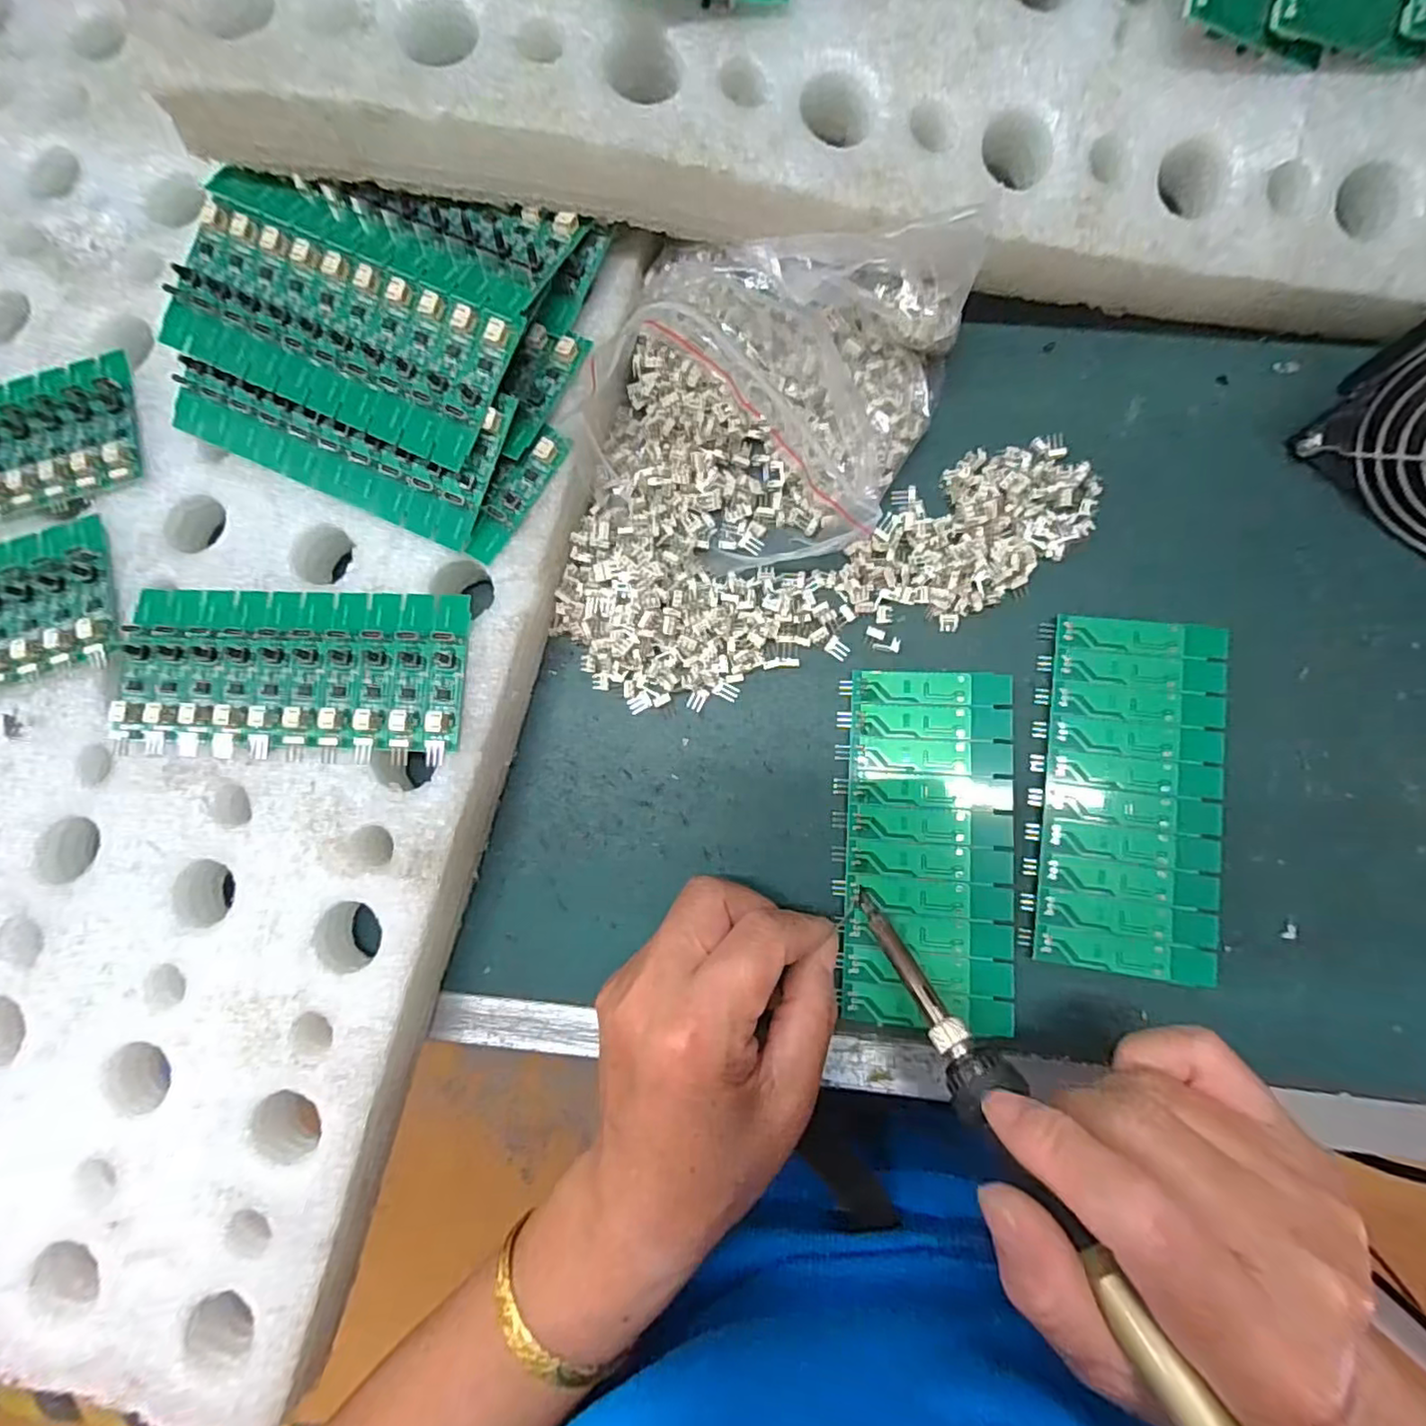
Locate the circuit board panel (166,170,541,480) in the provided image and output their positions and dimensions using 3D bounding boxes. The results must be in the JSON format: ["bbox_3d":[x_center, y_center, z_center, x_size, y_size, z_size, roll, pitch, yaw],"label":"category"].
[{"bbox_3d":[-0.144,-0.154,0.247,0.136,0.007,0.073,25,94,5],"label":"circuit board panel"}]

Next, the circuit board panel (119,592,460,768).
[{"bbox_3d":[-0.168,-0.016,0.253,0.139,0.010,0.068,1,83,4],"label":"circuit board panel"}]

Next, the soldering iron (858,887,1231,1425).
[{"bbox_3d":[0.097,0.138,0.180,0.019,0.016,0.210,-27,46,-4],"label":"soldering iron"}]

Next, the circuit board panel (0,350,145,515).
[{"bbox_3d":[-0.314,-0.112,0.272,0.136,0.007,0.063,-15,82,1],"label":"circuit board panel"}]

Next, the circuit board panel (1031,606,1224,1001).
[{"bbox_3d":[0.166,0.031,0.251,0.061,0.011,0.138,7,83,4],"label":"circuit board panel"}]

